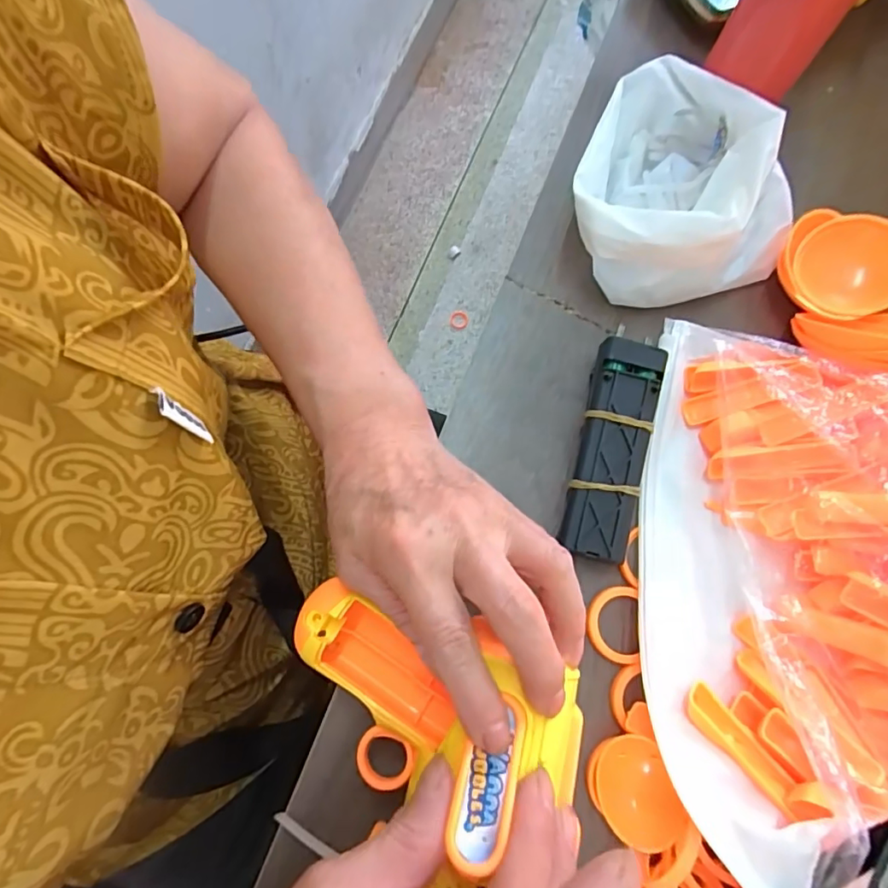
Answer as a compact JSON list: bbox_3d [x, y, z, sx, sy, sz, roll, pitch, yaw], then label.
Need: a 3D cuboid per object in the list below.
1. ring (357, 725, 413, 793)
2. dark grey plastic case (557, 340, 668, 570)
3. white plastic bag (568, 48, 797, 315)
[{"bbox_3d":[-0.024,0.129,0.213,0.024,0.004,0.022,-2,77,9],"label":"ring"},{"bbox_3d":[0.082,0.003,0.257,0.032,0.025,0.106,14,77,3],"label":"dark grey plastic case"},{"bbox_3d":[0.131,-0.140,0.275,0.113,0.053,0.133,22,77,5],"label":"white plastic bag"}]

